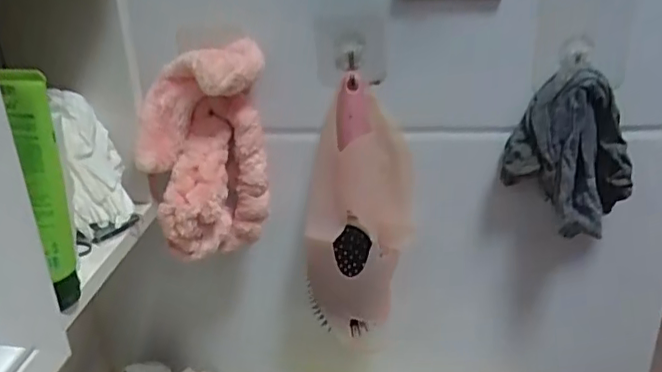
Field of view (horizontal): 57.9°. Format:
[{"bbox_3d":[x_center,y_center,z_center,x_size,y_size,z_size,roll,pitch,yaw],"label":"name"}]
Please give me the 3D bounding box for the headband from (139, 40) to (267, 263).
[{"bbox_3d":[-0.100,-0.025,0.484,0.095,0.166,0.058,-11,26,-20],"label":"headband"}]

